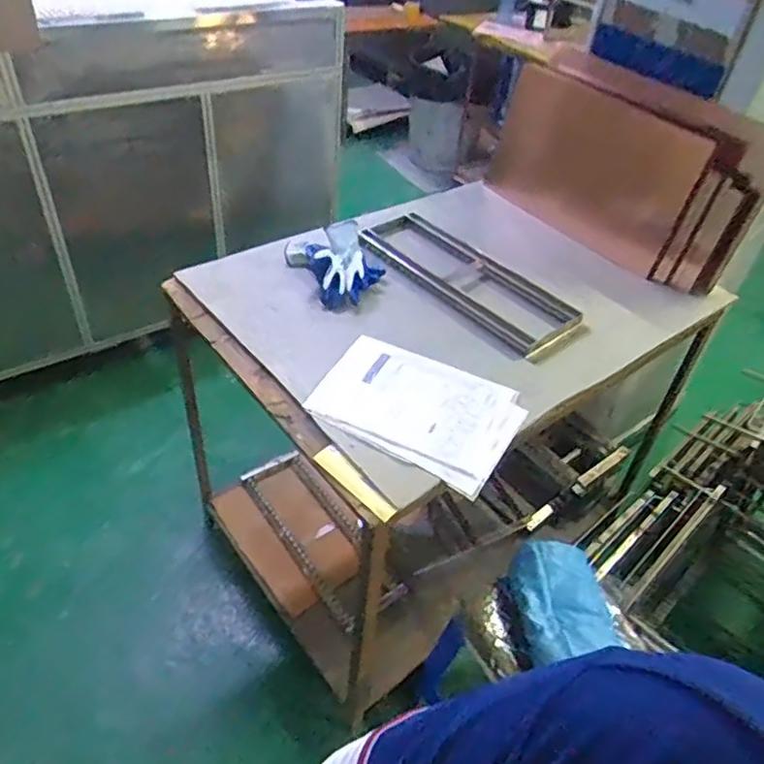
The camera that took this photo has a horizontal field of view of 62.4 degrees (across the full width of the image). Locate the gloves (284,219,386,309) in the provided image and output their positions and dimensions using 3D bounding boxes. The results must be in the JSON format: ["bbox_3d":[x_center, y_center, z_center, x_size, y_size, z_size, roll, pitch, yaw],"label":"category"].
[{"bbox_3d":[-0.092,-0.247,1.310,0.175,0.060,0.218,-12,45,-20],"label":"gloves"}]

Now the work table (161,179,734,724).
[{"bbox_3d":[0.164,0.061,1.552,1.040,0.768,0.692,-27,52,-31],"label":"work table"}]

